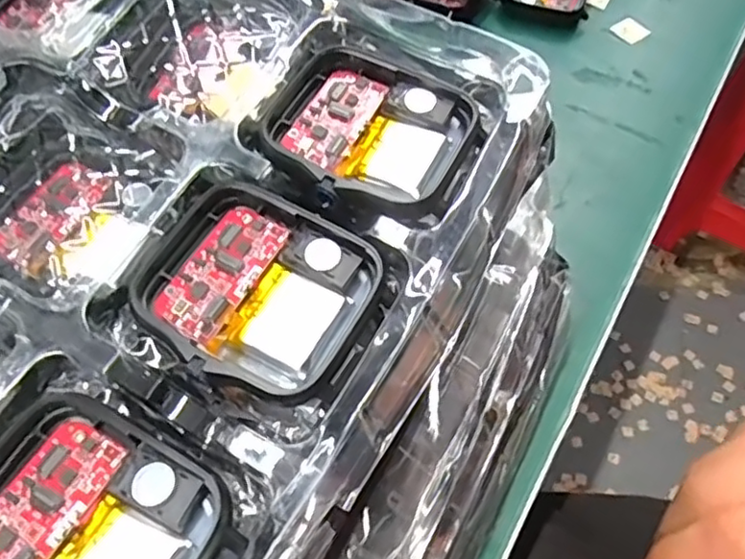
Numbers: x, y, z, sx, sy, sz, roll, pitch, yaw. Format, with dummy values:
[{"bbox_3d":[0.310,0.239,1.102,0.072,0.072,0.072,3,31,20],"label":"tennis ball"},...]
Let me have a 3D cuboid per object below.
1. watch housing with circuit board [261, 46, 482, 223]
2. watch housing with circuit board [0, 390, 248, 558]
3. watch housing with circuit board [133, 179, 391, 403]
[{"bbox_3d":[-0.001,-0.034,0.144,0.047,0.009,0.040,19,60,12],"label":"watch housing with circuit board"},{"bbox_3d":[-0.049,0.041,0.105,0.047,0.006,0.037,26,61,16],"label":"watch housing with circuit board"},{"bbox_3d":[-0.024,0.002,0.128,0.042,0.009,0.037,26,61,16],"label":"watch housing with circuit board"}]

